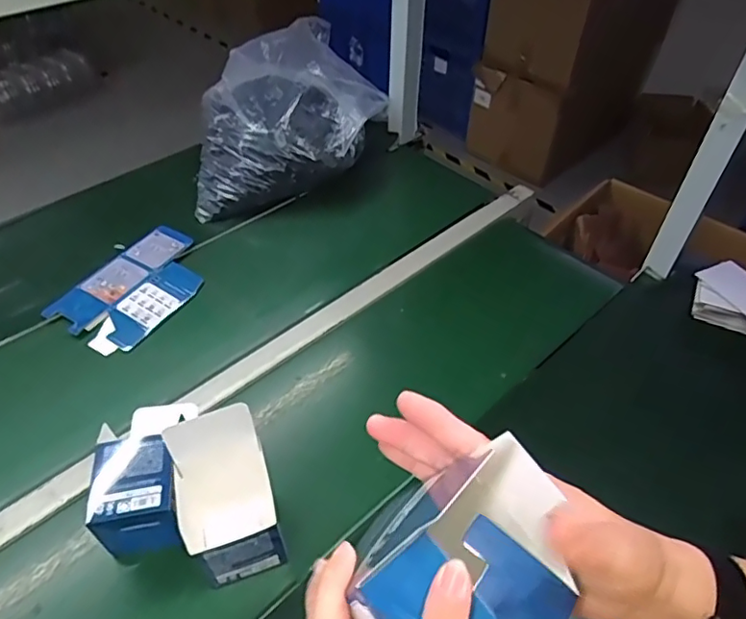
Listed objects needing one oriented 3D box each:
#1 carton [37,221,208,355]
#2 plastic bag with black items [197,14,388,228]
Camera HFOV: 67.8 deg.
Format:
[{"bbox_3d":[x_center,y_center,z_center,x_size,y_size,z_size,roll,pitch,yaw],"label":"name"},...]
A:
[{"bbox_3d":[-0.365,-0.037,0.872,0.155,0.010,0.234,28,55,16],"label":"carton"},{"bbox_3d":[-0.157,-0.372,1.062,0.363,0.180,0.347,-7,48,-6],"label":"plastic bag with black items"}]

